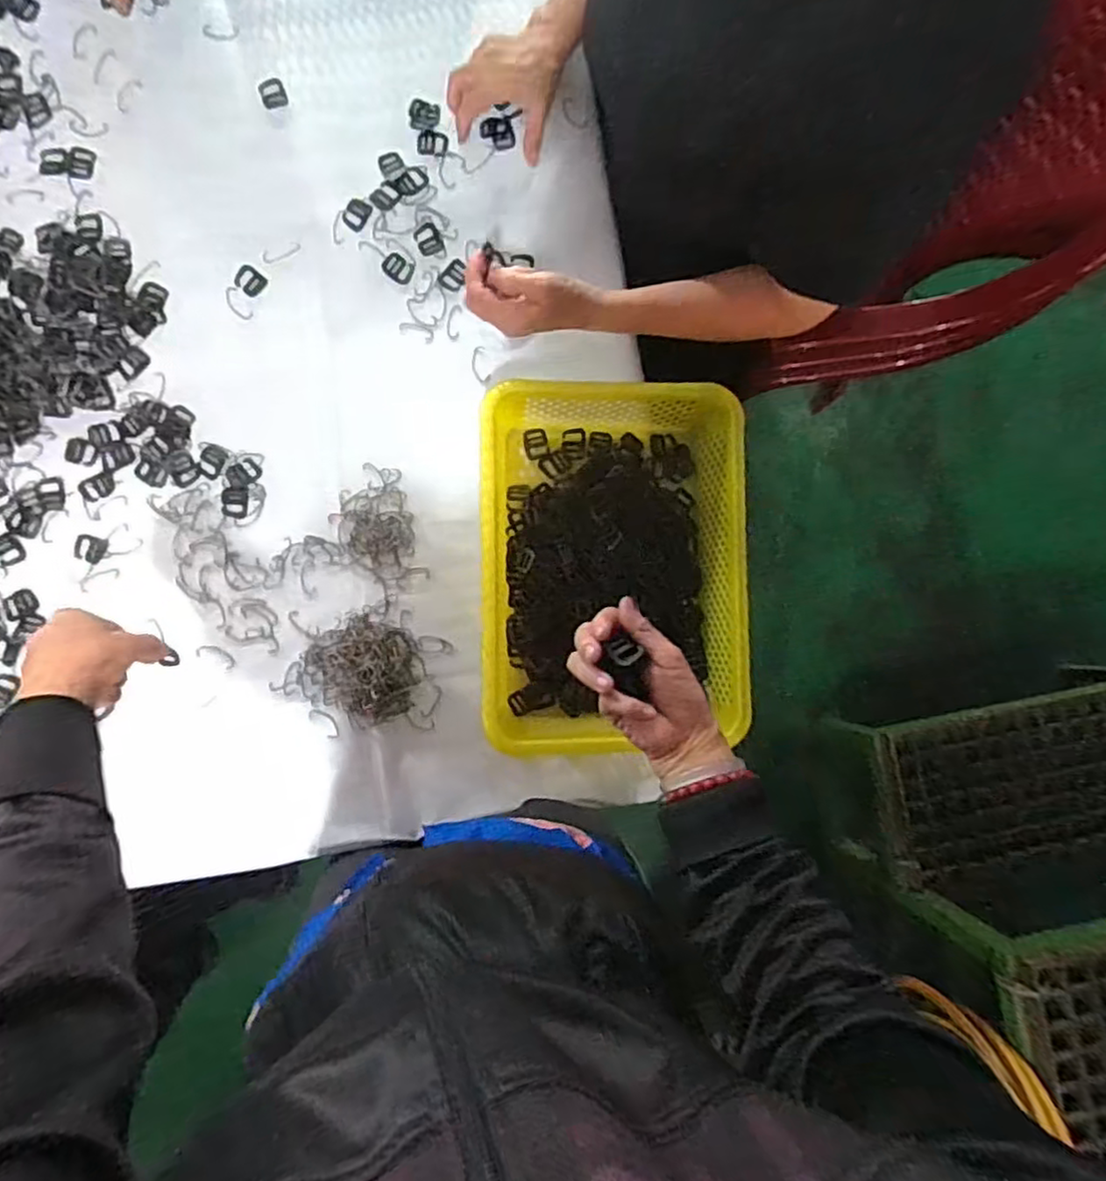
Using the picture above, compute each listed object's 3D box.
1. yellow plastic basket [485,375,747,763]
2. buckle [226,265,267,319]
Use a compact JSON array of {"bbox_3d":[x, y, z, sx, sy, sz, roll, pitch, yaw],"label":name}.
[{"bbox_3d":[0.057,-0.028,0.682,0.247,0.086,0.346,0,86,-4],"label":"yellow plastic basket"},{"bbox_3d":[-0.323,-0.314,0.718,0.033,0.004,0.054,19,85,-2],"label":"buckle"}]

